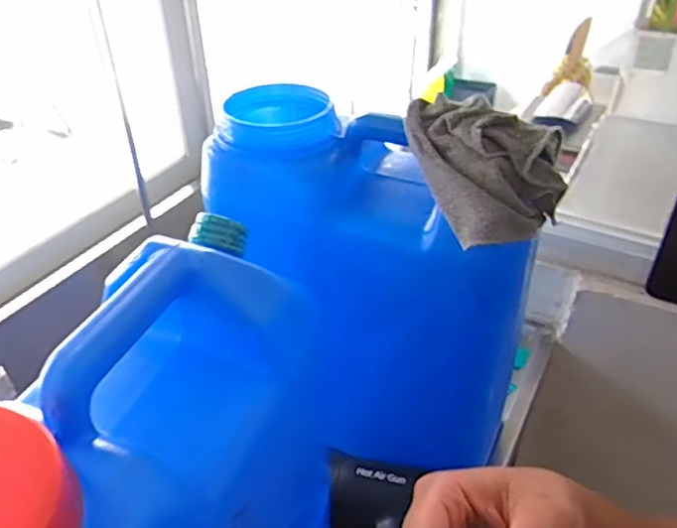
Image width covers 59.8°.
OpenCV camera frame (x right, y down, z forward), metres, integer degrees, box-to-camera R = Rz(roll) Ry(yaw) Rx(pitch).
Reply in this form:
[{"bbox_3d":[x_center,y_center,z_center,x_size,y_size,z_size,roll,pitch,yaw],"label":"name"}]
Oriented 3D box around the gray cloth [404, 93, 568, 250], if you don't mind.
[{"bbox_3d":[0.133,-0.087,0.510,0.119,0.077,0.130,-13,38,-15],"label":"gray cloth"}]

